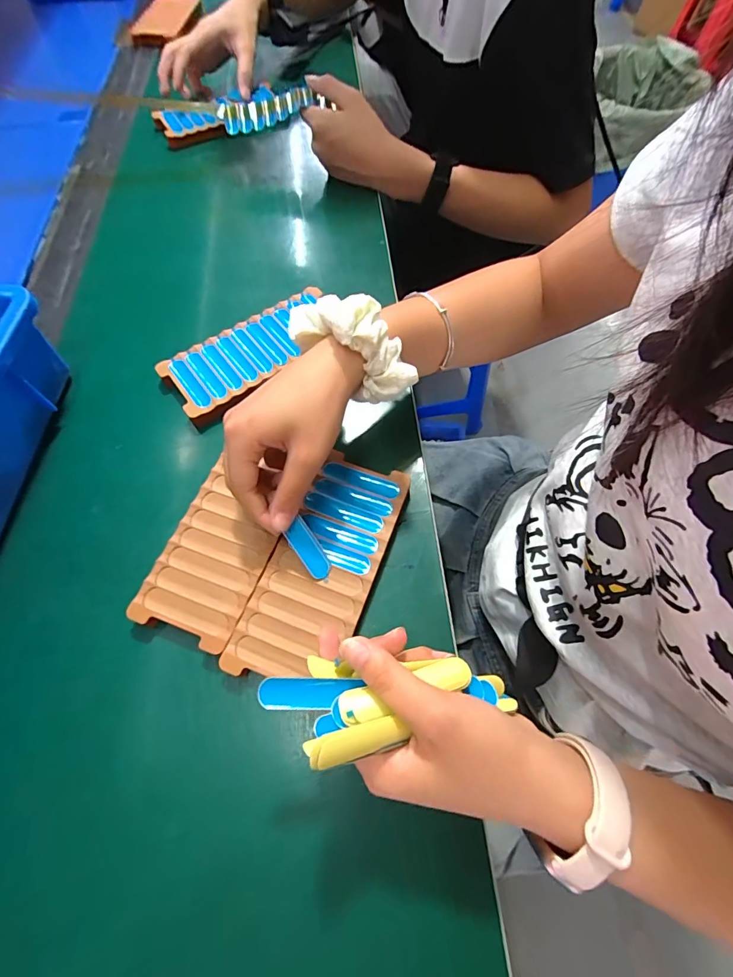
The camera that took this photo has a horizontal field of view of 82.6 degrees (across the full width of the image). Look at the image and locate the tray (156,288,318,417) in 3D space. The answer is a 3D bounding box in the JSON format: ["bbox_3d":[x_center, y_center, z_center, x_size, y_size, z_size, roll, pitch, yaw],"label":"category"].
[{"bbox_3d":[-0.103,-0.130,0.389,0.165,0.014,0.068,-35,69,-14],"label":"tray"}]

